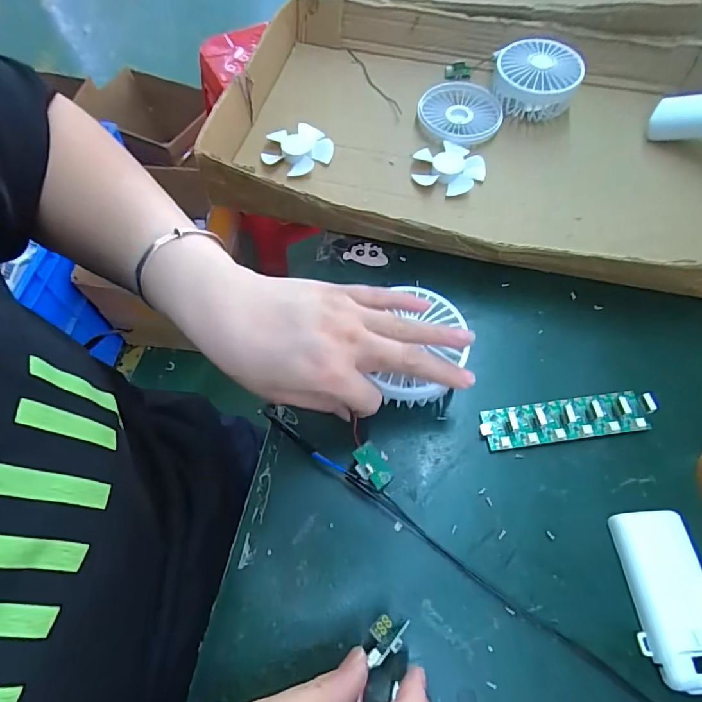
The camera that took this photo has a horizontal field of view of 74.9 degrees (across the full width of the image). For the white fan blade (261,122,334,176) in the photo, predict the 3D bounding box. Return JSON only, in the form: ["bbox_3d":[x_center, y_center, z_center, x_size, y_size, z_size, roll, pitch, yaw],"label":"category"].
[{"bbox_3d":[-0.057,-0.206,0.467,0.064,0.016,0.057,40,69,21],"label":"white fan blade"}]

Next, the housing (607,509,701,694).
[{"bbox_3d":[0.192,0.147,0.276,0.044,0.017,0.093,-5,61,-1],"label":"housing"}]

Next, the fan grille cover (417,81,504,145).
[{"bbox_3d":[0.115,-0.251,0.487,0.080,0.022,0.083,-31,65,-15],"label":"fan grille cover"}]

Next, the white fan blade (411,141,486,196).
[{"bbox_3d":[0.099,-0.185,0.460,0.068,0.015,0.068,-1,61,1],"label":"white fan blade"}]

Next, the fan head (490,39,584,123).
[{"bbox_3d":[0.195,-0.286,0.491,0.088,0.054,0.082,9,61,6],"label":"fan head"}]

